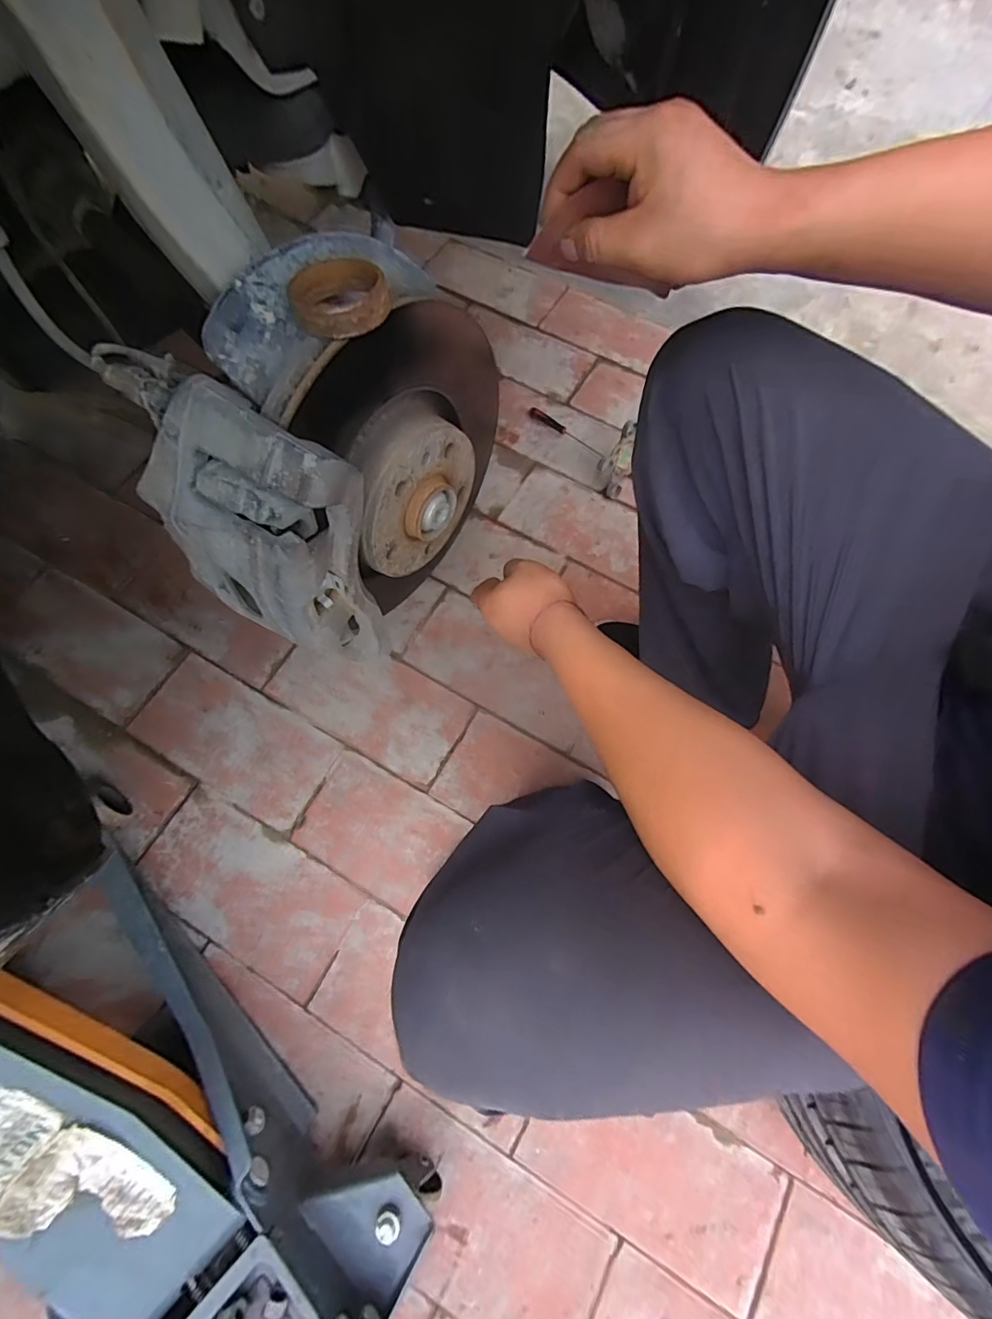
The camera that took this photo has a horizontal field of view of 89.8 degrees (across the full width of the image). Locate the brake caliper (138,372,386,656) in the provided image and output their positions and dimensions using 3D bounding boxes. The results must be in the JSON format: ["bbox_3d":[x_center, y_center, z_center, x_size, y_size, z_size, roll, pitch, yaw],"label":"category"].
[{"bbox_3d":[-0.183,-0.091,0.418,0.160,0.219,0.107,31,73,9],"label":"brake caliper"}]

